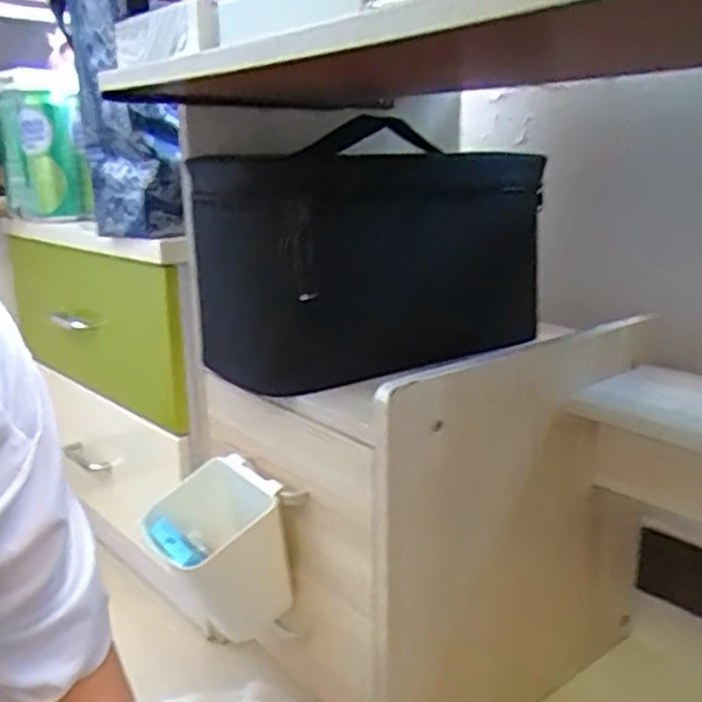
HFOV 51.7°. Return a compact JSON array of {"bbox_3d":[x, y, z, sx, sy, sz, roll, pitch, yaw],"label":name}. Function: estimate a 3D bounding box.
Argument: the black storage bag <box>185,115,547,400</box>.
[{"bbox_3d":[0.019,-0.112,0.742,0.319,0.218,0.181,-14,21,-35],"label":"black storage bag"}]

